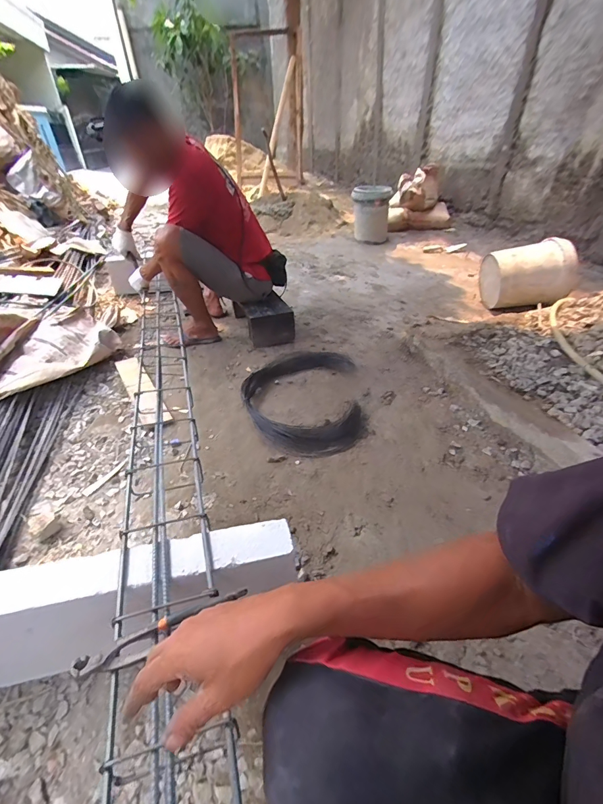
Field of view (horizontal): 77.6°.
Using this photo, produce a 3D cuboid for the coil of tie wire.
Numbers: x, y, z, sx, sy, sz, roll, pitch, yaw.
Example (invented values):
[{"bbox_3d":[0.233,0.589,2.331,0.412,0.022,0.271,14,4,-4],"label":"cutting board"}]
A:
[{"bbox_3d":[0.000,-0.030,1.280,0.401,0.055,0.599,0,35,2],"label":"coil of tie wire"}]

